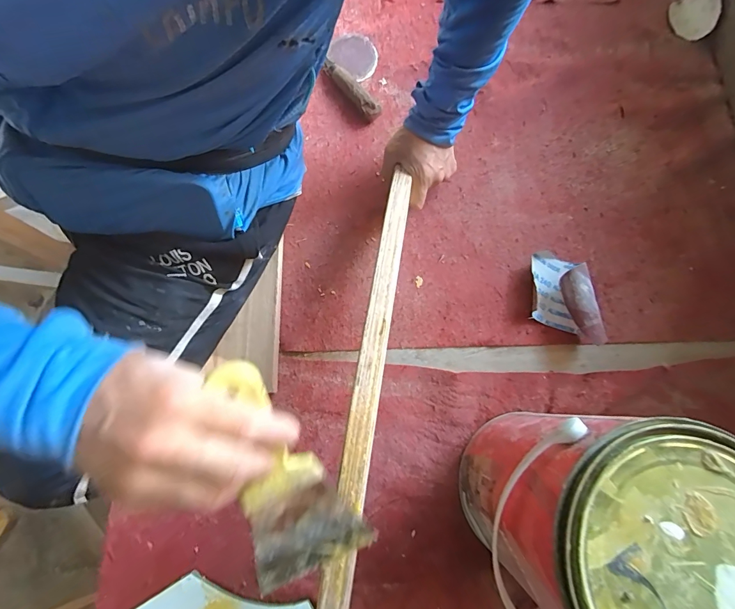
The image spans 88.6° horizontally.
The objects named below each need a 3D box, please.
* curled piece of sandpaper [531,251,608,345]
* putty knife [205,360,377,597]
[{"bbox_3d":[0.257,-0.012,0.504,0.076,0.049,0.128,-1,76,-2],"label":"curled piece of sandpaper"},{"bbox_3d":[-0.064,0.130,0.281,0.088,0.017,0.201,-17,114,-6],"label":"putty knife"}]

